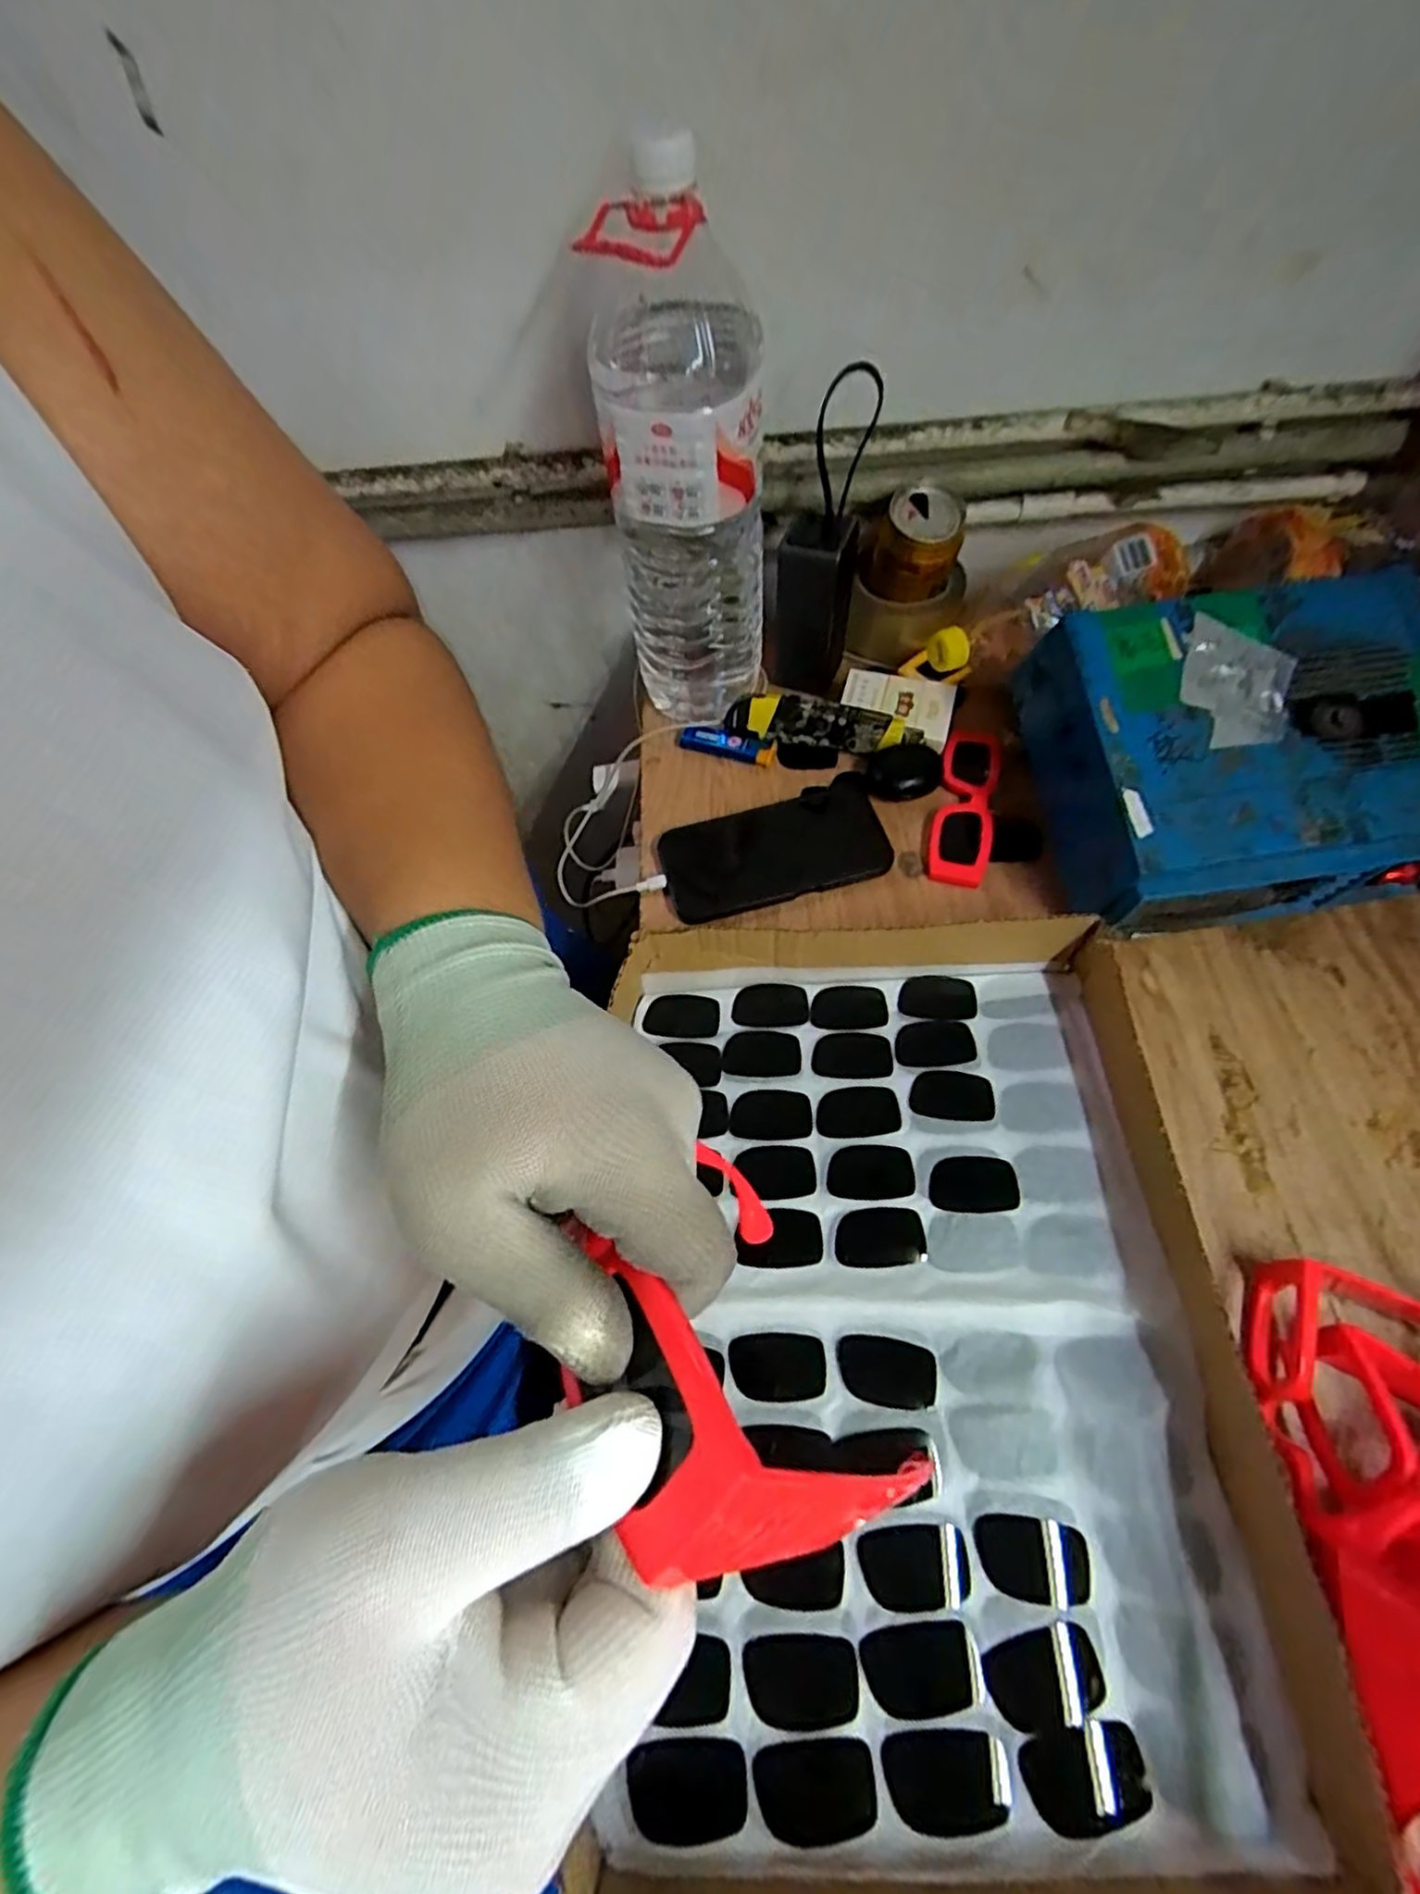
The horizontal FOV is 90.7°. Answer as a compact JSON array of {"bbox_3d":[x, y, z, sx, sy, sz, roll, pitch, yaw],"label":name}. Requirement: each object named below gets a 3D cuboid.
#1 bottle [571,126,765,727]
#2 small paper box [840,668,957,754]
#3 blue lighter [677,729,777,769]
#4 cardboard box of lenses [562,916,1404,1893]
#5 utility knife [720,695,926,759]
[{"bbox_3d":[-0.015,-0.295,0.473,0.103,0.305,0.081,1,61,3],"label":"bottle"},{"bbox_3d":[0.152,-0.196,0.569,0.089,0.020,0.061,19,64,12],"label":"small paper box"},{"bbox_3d":[0.012,-0.167,0.579,0.082,0.009,0.022,15,63,10],"label":"blue lighter"},{"bbox_3d":[0.098,0.182,0.357,0.289,0.055,0.411,-1,61,1],"label":"cardboard box of lenses"},{"bbox_3d":[0.090,-0.178,0.565,0.150,0.040,0.020,10,62,8],"label":"utility knife"}]

